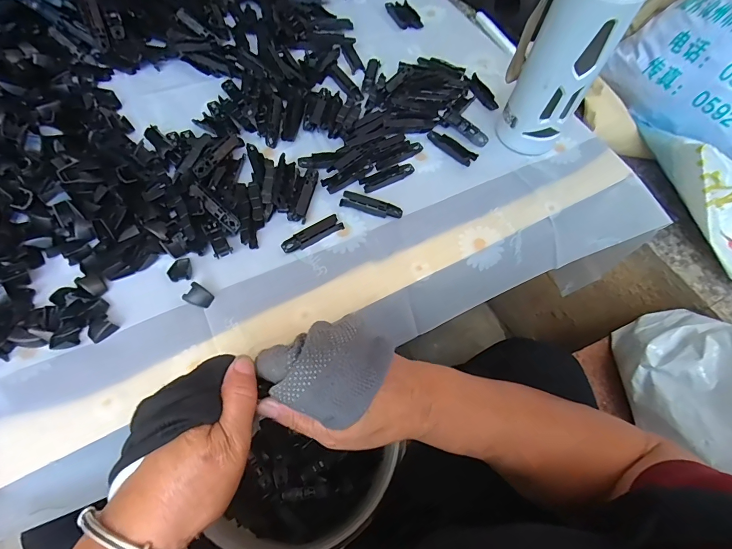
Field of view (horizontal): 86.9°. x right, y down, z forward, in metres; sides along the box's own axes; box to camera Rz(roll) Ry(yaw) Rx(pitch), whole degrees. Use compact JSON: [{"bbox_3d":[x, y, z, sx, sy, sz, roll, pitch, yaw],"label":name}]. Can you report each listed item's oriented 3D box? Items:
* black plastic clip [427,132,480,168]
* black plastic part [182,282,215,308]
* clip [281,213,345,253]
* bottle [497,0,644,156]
[{"bbox_3d":[0.100,-0.151,0.453,0.064,0.007,0.018,40,67,16],"label":"black plastic clip"},{"bbox_3d":[-0.151,0.019,0.350,0.021,0.011,0.019,26,64,10],"label":"black plastic part"},{"bbox_3d":[-0.054,-0.040,0.387,0.063,0.006,0.018,-31,69,-18],"label":"clip"},{"bbox_3d":[0.197,-0.218,0.380,0.072,0.206,0.058,26,64,10],"label":"bottle"}]

